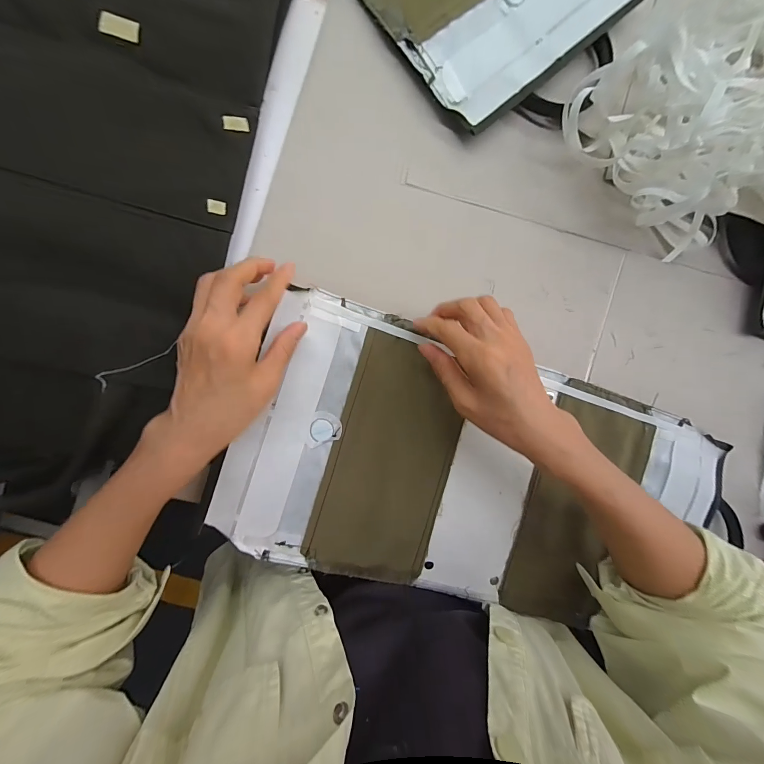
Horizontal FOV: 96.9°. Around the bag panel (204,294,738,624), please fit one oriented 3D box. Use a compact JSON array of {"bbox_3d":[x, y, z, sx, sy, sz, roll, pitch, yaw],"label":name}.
[{"bbox_3d":[0.118,0.102,0.344,0.497,0.022,0.244,18,91,-9],"label":"bag panel"}]

